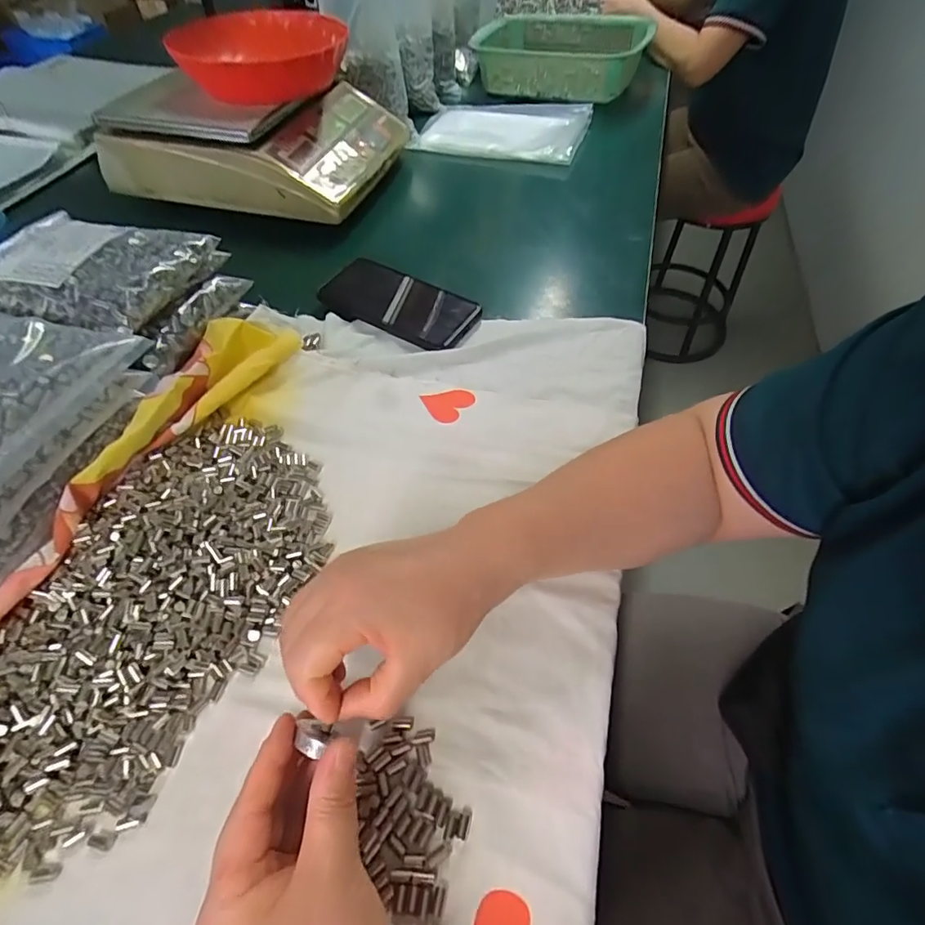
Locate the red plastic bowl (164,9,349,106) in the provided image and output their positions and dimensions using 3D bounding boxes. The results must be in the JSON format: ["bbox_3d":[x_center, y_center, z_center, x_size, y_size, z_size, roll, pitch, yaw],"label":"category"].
[{"bbox_3d":[-0.237,-0.509,0.647,0.180,0.061,0.180,1,53,-1],"label":"red plastic bowl"}]

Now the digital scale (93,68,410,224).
[{"bbox_3d":[-0.260,-0.436,0.679,0.319,0.102,0.252,11,53,8],"label":"digital scale"}]

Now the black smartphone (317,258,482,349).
[{"bbox_3d":[-0.065,-0.165,0.527,0.163,0.018,0.081,22,55,15],"label":"black smartphone"}]

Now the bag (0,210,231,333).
[{"bbox_3d":[-0.316,-0.163,0.433,0.169,0.039,0.132,8,53,5],"label":"bag"}]

